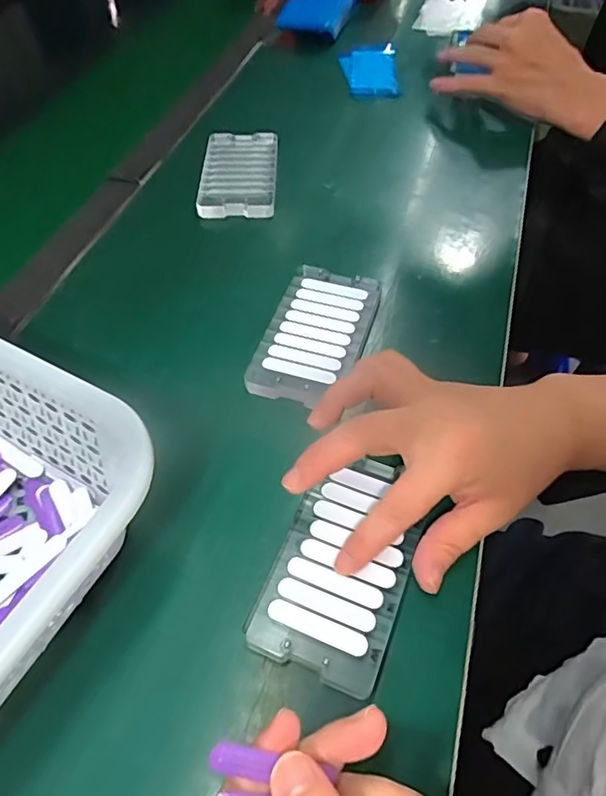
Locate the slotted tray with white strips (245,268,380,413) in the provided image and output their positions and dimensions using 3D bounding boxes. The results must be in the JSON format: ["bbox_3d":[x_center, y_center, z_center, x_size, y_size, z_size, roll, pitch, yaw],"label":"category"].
[{"bbox_3d":[0.010,-0.047,0.385,0.067,0.013,0.119,14,56,13],"label":"slotted tray with white strips"}]

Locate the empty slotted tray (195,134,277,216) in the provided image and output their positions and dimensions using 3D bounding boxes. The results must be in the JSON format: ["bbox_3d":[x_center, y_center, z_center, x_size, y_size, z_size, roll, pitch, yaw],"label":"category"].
[{"bbox_3d":[-0.059,-0.211,0.510,0.068,0.017,0.119,-1,54,2],"label":"empty slotted tray"}]

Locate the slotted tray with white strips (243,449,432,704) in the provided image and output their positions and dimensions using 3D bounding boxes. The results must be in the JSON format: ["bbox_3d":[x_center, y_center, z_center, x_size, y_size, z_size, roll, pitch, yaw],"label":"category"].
[{"bbox_3d":[0.022,0.084,0.287,0.066,0.007,0.116,17,55,16],"label":"slotted tray with white strips"}]

